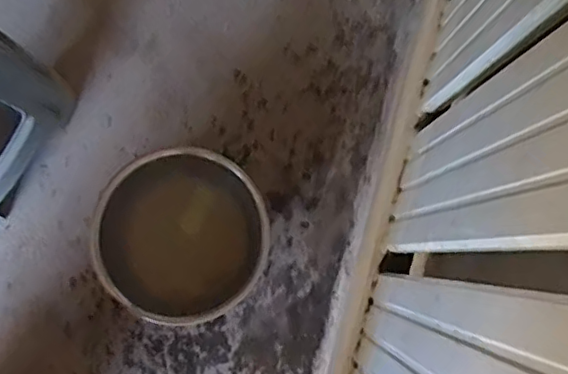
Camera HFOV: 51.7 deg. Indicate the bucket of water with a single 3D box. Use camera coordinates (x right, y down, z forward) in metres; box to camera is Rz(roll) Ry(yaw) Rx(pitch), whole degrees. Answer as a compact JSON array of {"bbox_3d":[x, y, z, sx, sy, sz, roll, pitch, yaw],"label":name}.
[{"bbox_3d":[-0.160,0.086,0.969,0.258,0.151,0.261,0,77,1],"label":"bucket of water"}]

